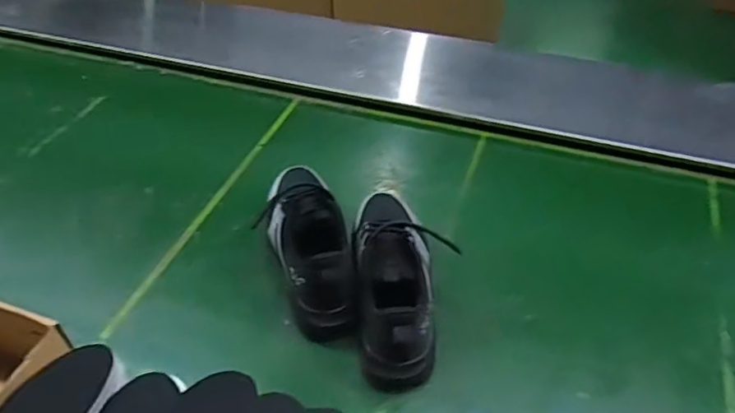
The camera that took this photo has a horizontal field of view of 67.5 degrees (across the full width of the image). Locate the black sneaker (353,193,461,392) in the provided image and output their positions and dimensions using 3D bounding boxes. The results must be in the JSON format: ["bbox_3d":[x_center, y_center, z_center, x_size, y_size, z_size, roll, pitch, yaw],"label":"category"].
[{"bbox_3d":[0.040,0.080,0.620,0.104,0.110,0.255,-4,45,-2],"label":"black sneaker"}]

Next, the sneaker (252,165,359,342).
[{"bbox_3d":[-0.073,0.033,0.661,0.080,0.111,0.235,-11,46,-9],"label":"sneaker"}]

